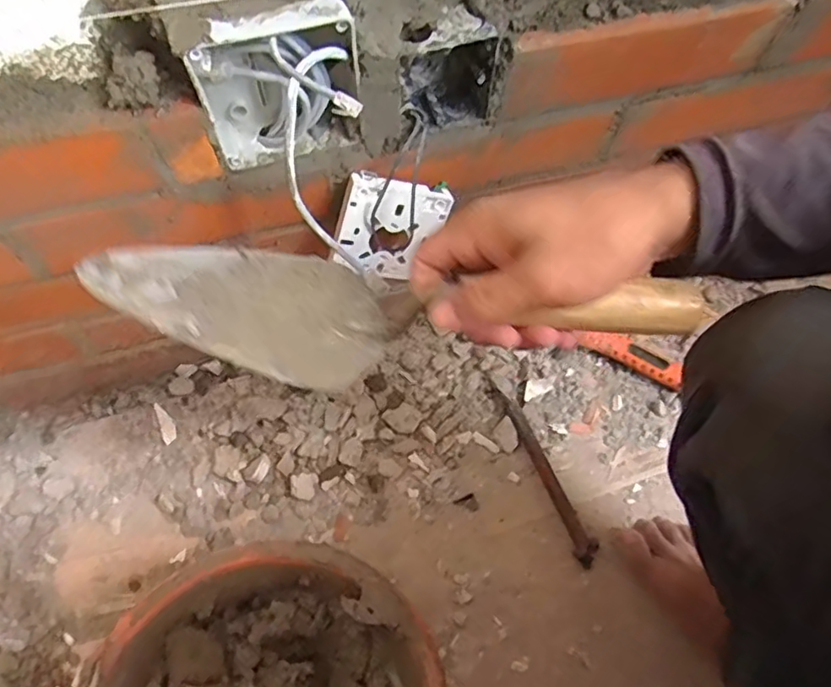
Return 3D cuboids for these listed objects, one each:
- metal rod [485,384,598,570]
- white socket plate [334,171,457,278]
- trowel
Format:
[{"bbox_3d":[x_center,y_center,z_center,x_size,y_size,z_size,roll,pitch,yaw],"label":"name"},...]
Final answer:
[{"bbox_3d":[0.132,0.131,0.613,0.022,0.018,0.202,-22,67,-12],"label":"metal rod"},{"bbox_3d":[-0.021,-0.096,0.489,0.083,0.087,0.014,6,40,-22],"label":"white socket plate"},{"bbox_3d":[-0.010,-0.017,0.316,0.305,0.051,0.082,3,65,1],"label":"trowel"}]

